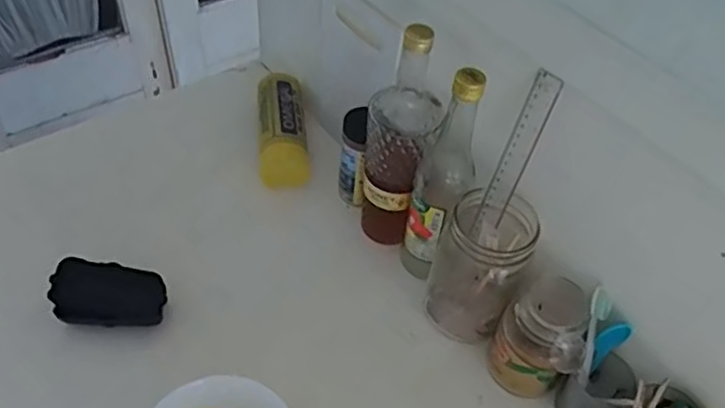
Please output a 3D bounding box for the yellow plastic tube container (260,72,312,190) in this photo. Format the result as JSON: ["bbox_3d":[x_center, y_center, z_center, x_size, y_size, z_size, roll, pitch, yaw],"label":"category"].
[{"bbox_3d":[-0.109,-0.105,0.843,0.062,0.055,0.174,-5,50,-8],"label":"yellow plastic tube container"}]

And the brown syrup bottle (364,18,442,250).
[{"bbox_3d":[0.039,-0.067,0.667,0.067,0.259,0.077,9,49,3],"label":"brown syrup bottle"}]

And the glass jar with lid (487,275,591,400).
[{"bbox_3d":[0.174,0.136,0.613,0.069,0.116,0.070,2,49,-3],"label":"glass jar with lid"}]

